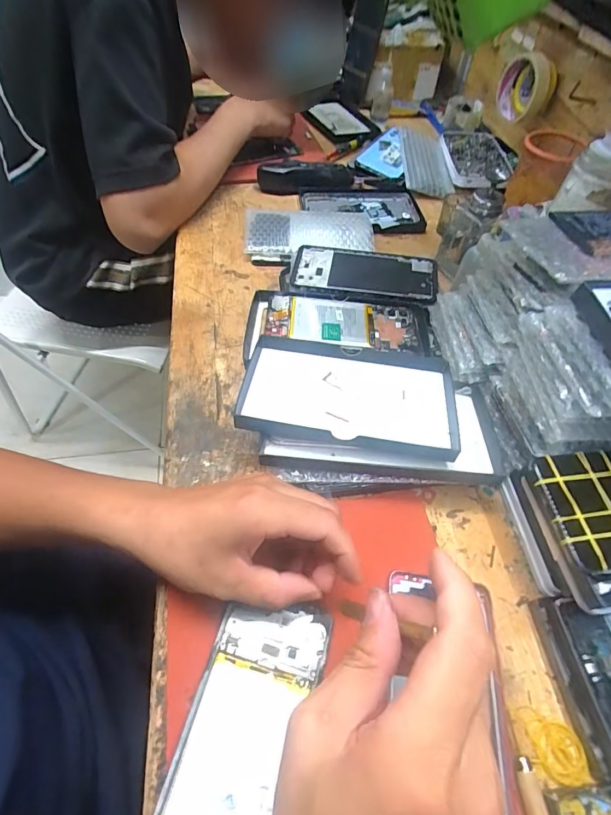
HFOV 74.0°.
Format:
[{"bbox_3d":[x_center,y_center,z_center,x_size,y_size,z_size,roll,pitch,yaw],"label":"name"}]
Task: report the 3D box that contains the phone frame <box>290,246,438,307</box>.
[{"bbox_3d":[0.069,-0.152,0.461,0.162,0.010,0.079,6,54,0],"label":"phone frame"}]

